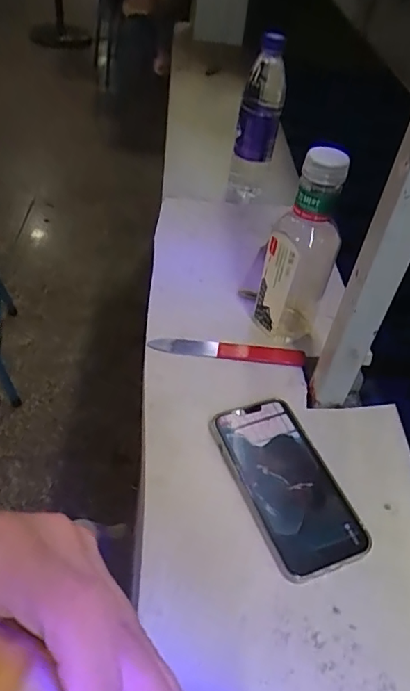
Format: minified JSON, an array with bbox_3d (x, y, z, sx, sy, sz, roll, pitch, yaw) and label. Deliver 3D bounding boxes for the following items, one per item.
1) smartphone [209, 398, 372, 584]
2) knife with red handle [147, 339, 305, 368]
[{"bbox_3d":[0.070,0.118,0.460,0.082,0.014,0.163,-12,48,-21],"label":"smartphone"},{"bbox_3d":[0.025,0.005,0.574,0.166,0.009,0.024,7,44,-2],"label":"knife with red handle"}]

